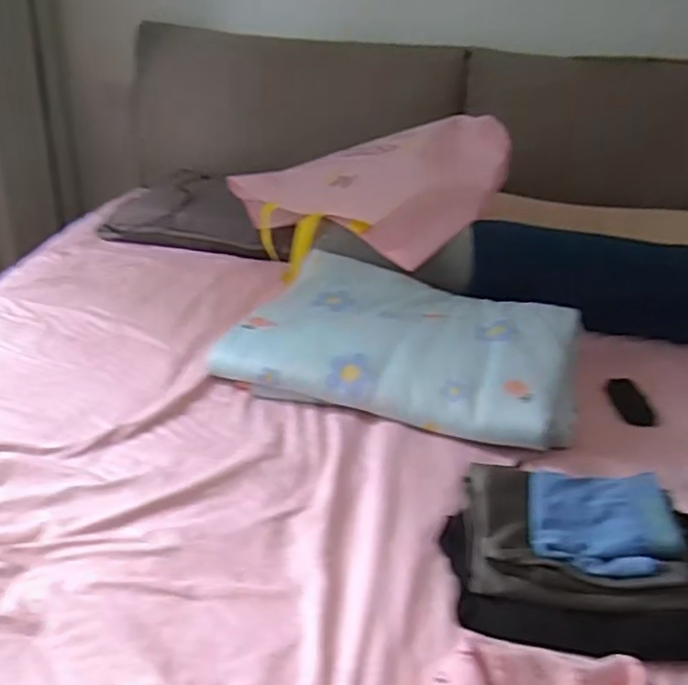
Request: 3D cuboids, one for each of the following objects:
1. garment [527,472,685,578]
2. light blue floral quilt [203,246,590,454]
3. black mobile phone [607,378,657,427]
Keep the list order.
[{"bbox_3d":[0.274,0.191,0.713,0.145,0.035,0.129,8,28,6],"label":"garment"},{"bbox_3d":[0.109,0.002,1.070,0.530,0.102,0.357,14,29,20],"label":"light blue floral quilt"},{"bbox_3d":[0.456,0.093,1.074,0.049,0.014,0.127,4,27,1],"label":"black mobile phone"}]

